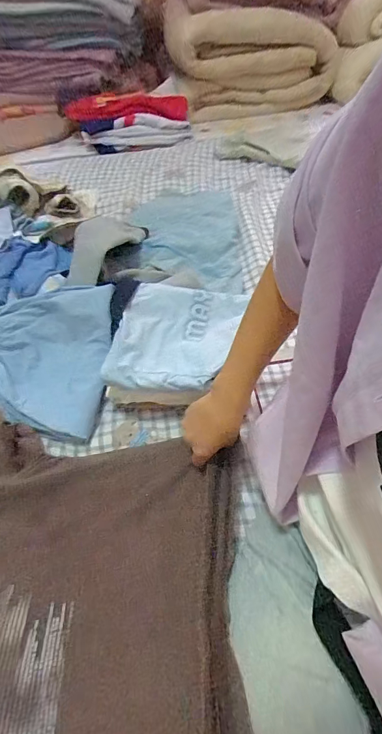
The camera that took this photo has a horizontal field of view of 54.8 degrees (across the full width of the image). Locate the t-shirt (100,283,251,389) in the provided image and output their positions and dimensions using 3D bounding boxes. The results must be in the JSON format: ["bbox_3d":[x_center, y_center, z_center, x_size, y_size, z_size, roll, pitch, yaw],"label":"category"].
[{"bbox_3d":[-0.021,-0.046,0.510,0.162,0.045,0.170,11,59,5],"label":"t-shirt"}]

